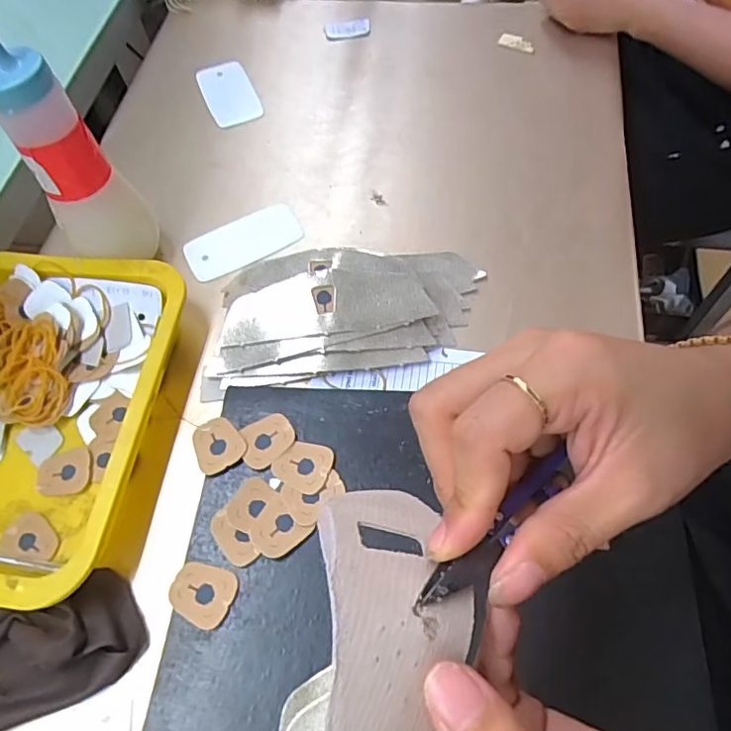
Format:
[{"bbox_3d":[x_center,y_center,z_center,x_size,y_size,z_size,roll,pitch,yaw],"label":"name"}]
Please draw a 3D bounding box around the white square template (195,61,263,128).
[{"bbox_3d":[-0.148,-0.294,0.595,0.053,0.004,0.099,-21,64,-6],"label":"white square template"}]

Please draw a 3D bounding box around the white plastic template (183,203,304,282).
[{"bbox_3d":[-0.110,-0.112,0.497,0.103,0.004,0.049,-25,70,-9],"label":"white plastic template"}]

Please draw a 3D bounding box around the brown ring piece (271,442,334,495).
[{"bbox_3d":[-0.042,0.066,0.366,0.037,0.004,0.033,15,63,11],"label":"brown ring piece"}]

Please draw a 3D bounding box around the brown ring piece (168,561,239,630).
[{"bbox_3d":[-0.098,0.137,0.334,0.038,0.004,0.033,16,63,12],"label":"brown ring piece"}]

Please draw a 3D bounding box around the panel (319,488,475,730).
[{"bbox_3d":[0.008,0.074,0.162,0.042,0.037,0.103,0,34,3],"label":"panel"}]

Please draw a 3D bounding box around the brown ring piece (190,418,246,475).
[{"bbox_3d":[-0.101,0.054,0.378,0.032,0.004,0.036,-28,63,-12],"label":"brown ring piece"}]

